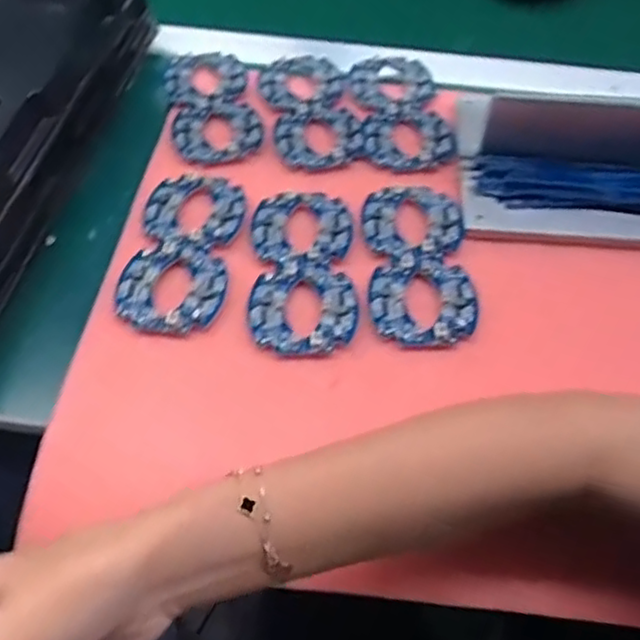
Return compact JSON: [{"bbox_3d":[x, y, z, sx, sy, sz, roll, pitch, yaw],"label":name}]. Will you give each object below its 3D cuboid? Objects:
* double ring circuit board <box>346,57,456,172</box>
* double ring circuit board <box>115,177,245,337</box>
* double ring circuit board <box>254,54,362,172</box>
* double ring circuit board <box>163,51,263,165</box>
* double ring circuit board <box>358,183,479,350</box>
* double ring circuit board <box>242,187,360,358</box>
[{"bbox_3d":[0.059,-0.162,0.517,0.067,0.006,0.120,-2,54,-3],"label":"double ring circuit board"},{"bbox_3d":[-0.088,-0.048,0.441,0.065,0.007,0.127,7,55,4],"label":"double ring circuit board"},{"bbox_3d":[-0.010,-0.166,0.521,0.066,0.007,0.131,-6,55,-6],"label":"double ring circuit board"},{"bbox_3d":[-0.084,-0.169,0.525,0.065,0.005,0.128,-10,55,-8],"label":"double ring circuit board"},{"bbox_3d":[0.061,-0.040,0.434,0.067,0.006,0.125,-2,55,1],"label":"double ring circuit board"},{"bbox_3d":[-0.011,-0.034,0.432,0.067,0.006,0.125,-2,55,1],"label":"double ring circuit board"}]

